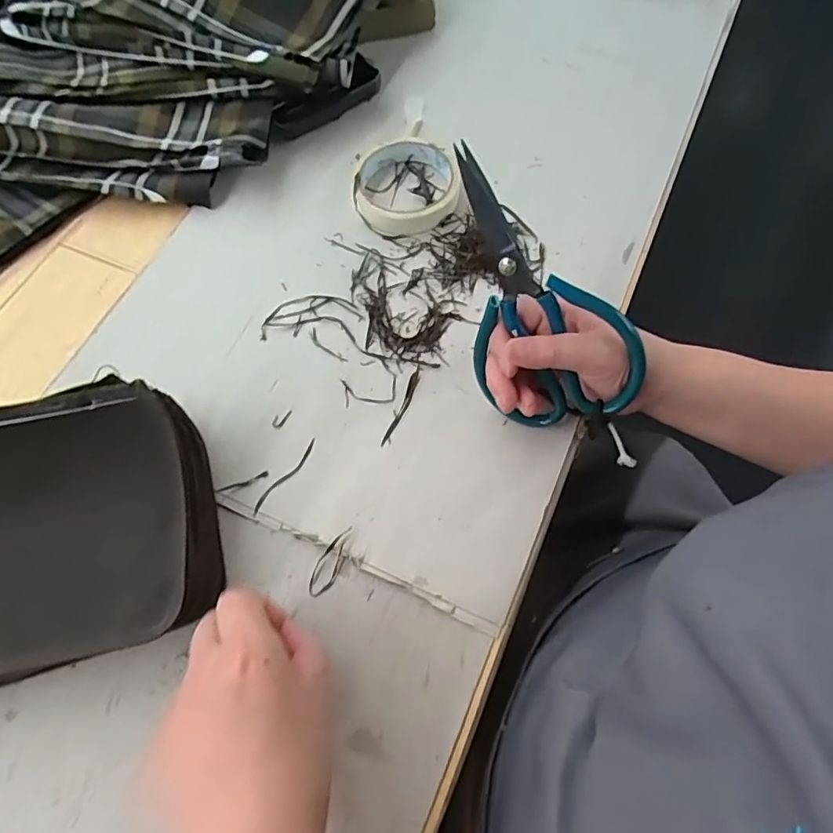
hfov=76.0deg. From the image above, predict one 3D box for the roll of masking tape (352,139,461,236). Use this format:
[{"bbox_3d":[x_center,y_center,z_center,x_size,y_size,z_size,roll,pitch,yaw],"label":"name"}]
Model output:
[{"bbox_3d":[-0.007,-0.197,0.451,0.084,0.022,0.089,5,68,1],"label":"roll of masking tape"}]

